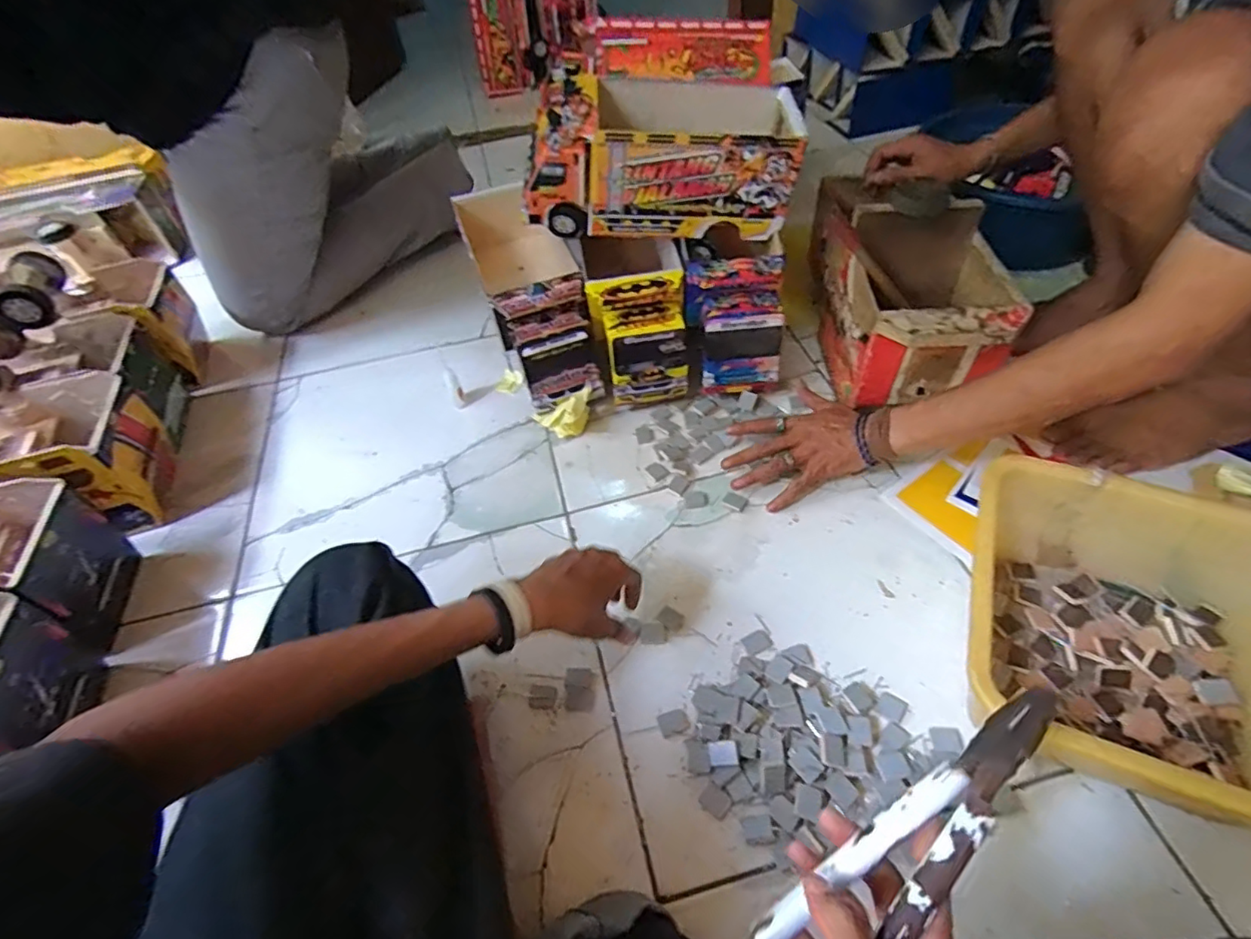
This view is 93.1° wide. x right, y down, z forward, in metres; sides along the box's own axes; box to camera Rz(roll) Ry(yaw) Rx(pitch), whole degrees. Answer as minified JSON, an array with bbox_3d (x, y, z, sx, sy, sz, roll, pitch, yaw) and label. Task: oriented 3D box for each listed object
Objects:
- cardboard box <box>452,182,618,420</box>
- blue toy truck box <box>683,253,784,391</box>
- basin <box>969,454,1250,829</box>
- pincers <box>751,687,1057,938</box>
[{"bbox_3d":[-0.132,-0.244,0.858,0.139,0.175,0.317,-17,51,-9],"label":"cardboard box"},{"bbox_3d":[0.141,-0.187,0.774,0.121,0.148,0.098,-1,50,5],"label":"blue toy truck box"},{"bbox_3d":[0.430,0.150,0.512,0.263,0.132,0.258,17,54,20],"label":"basin"},{"bbox_3d":[0.154,0.201,0.315,0.217,0.040,0.046,-42,59,-6],"label":"pincers"}]

